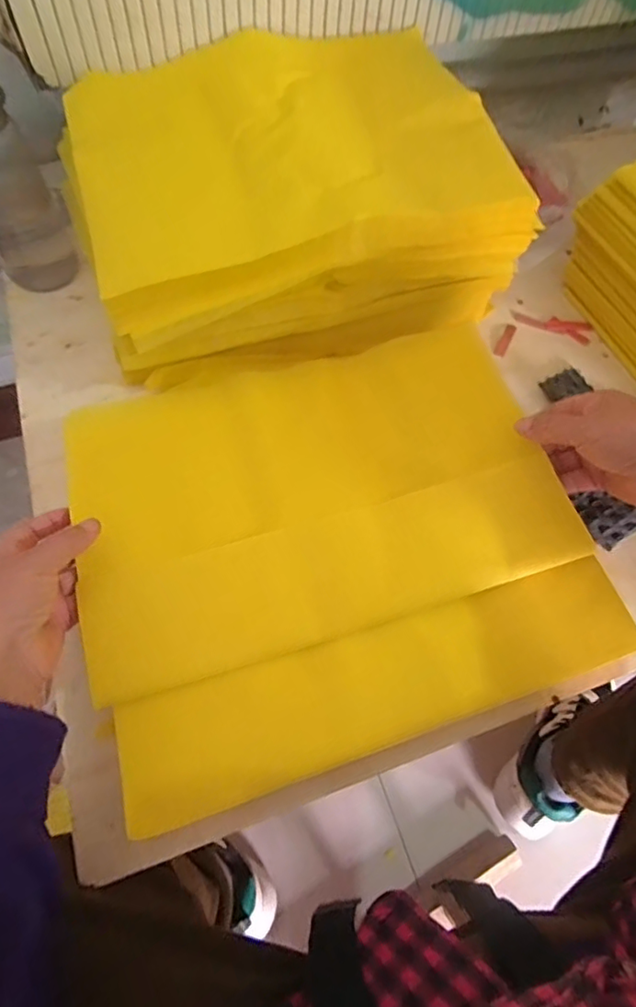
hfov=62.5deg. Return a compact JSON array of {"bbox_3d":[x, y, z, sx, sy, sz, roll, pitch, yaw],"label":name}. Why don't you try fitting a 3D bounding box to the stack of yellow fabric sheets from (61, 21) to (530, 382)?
[{"bbox_3d":[-0.027,-0.286,0.491,0.358,0.119,0.277,-18,66,-12],"label":"stack of yellow fabric sheets"}]

